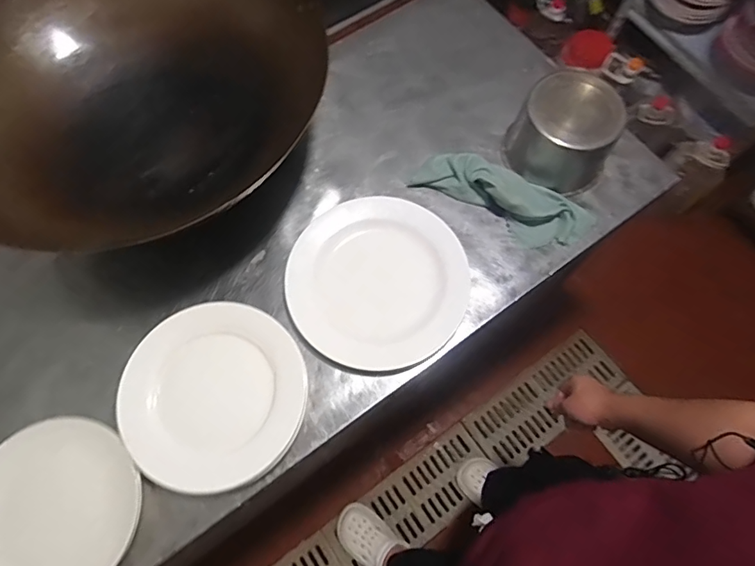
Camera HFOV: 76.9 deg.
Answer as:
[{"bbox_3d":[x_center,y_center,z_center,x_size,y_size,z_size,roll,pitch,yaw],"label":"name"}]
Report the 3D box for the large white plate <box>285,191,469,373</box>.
[{"bbox_3d":[0.003,-0.005,0.728,0.258,0.042,0.266,0,69,0],"label":"large white plate"}]

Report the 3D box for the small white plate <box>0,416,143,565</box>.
[{"bbox_3d":[-0.411,0.288,0.599,0.200,0.013,0.217,4,69,-11],"label":"small white plate"}]

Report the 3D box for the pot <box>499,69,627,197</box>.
[{"bbox_3d":[0.307,-0.252,0.779,0.164,0.111,0.138,35,73,13],"label":"pot"}]

